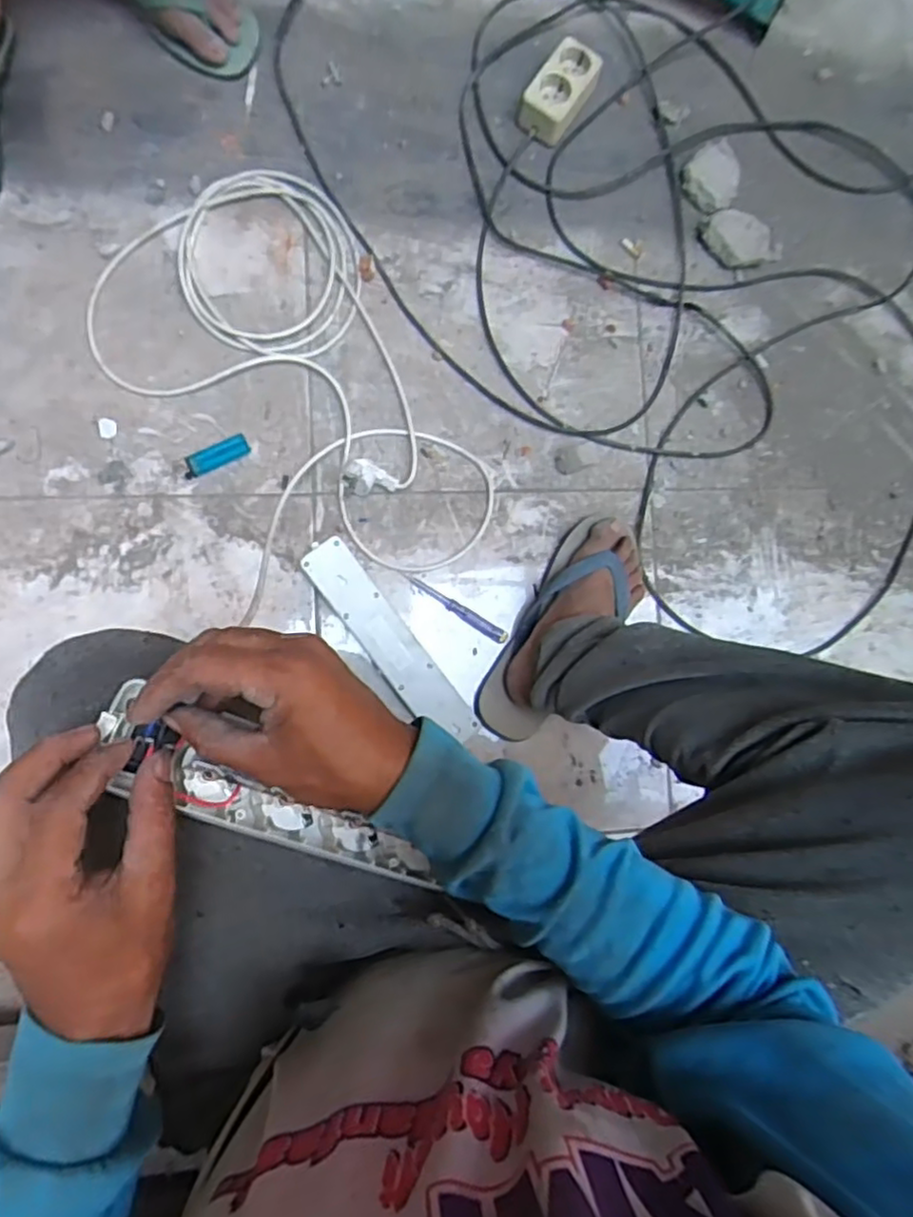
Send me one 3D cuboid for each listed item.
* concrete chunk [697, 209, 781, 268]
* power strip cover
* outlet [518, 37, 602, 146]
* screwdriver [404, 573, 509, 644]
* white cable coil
[{"bbox_3d":[0.354,-0.458,0.837,0.103,0.028,0.062,34,82,-4],"label":"concrete chunk"},{"bbox_3d":[-0.073,0.037,0.743,0.055,0.022,0.259,-38,91,-9],"label":"power strip cover"},{"bbox_3d":[0.124,-0.626,0.813,0.061,0.042,0.109,33,82,-4],"label":"outlet"},{"bbox_3d":[0.000,0.002,0.760,0.130,0.013,0.017,31,82,-4],"label":"screwdriver"},{"bbox_3d":[-0.191,-0.242,0.749,0.310,0.025,0.505,-30,90,-9],"label":"white cable coil"}]

